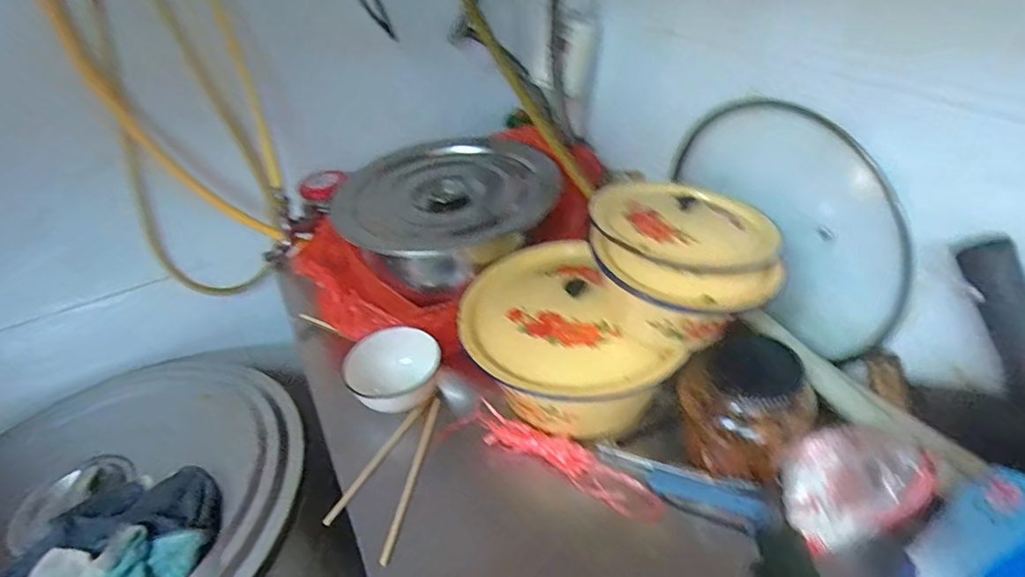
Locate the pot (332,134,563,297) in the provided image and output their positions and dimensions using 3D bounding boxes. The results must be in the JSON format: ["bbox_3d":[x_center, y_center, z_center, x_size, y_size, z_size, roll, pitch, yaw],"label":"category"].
[{"bbox_3d":[-0.090,-0.113,0.768,0.272,0.114,0.242,6,39,16],"label":"pot"}]

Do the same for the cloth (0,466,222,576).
[{"bbox_3d":[-0.436,0.282,0.589,0.215,0.066,0.159,-13,38,-8],"label":"cloth"}]

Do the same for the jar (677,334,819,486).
[{"bbox_3d":[0.218,0.117,0.526,0.106,0.127,0.102,-4,38,3],"label":"jar"}]

